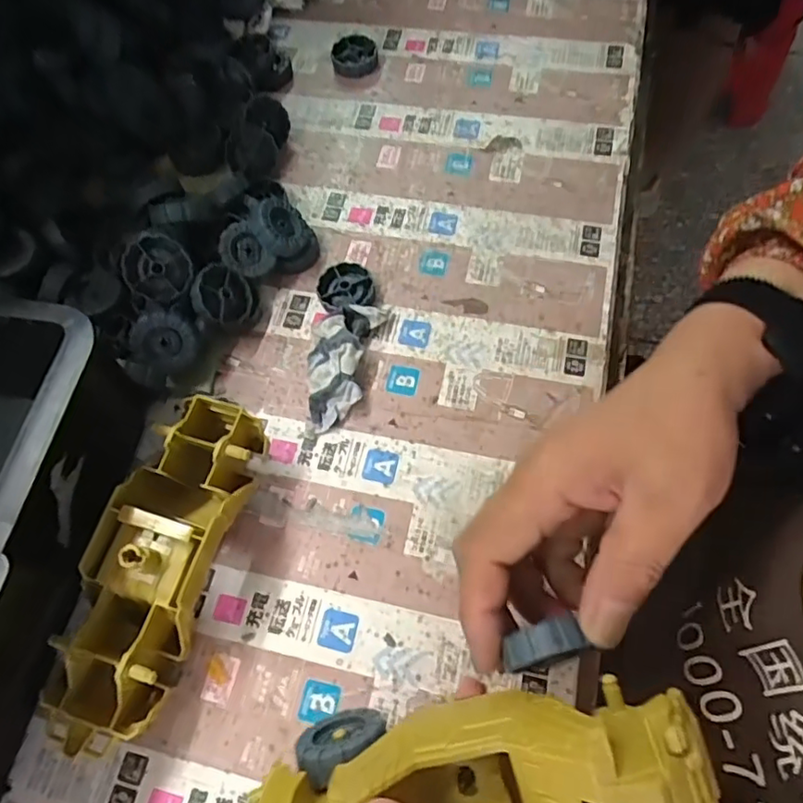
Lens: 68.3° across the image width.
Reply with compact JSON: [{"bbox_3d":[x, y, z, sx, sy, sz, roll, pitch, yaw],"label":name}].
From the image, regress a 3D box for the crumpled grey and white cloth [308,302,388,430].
[{"bbox_3d":[-0.041,-0.025,0.379,0.041,0.021,0.086,11,68,7],"label":"crumpled grey and white cloth"}]

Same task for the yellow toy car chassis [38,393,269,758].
[{"bbox_3d":[-0.125,0.085,0.313,0.058,0.058,0.175,15,68,9],"label":"yellow toy car chassis"}]

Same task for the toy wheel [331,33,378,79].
[{"bbox_3d":[-0.040,-0.292,0.501,0.038,0.011,0.042,-5,67,1],"label":"toy wheel"}]

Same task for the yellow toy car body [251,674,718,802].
[{"bbox_3d":[0.024,0.146,0.217,0.164,0.053,0.060,-17,66,10],"label":"yellow toy car body"}]

